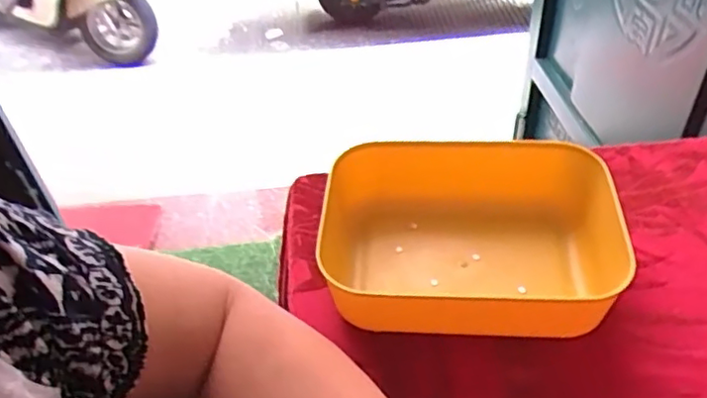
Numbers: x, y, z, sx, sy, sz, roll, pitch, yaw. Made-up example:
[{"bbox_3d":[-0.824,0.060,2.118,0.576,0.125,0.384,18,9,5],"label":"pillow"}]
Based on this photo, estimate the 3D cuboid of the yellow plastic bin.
[{"bbox_3d":[0.075,0.029,0.428,0.187,0.062,0.139,2,44,8],"label":"yellow plastic bin"}]

